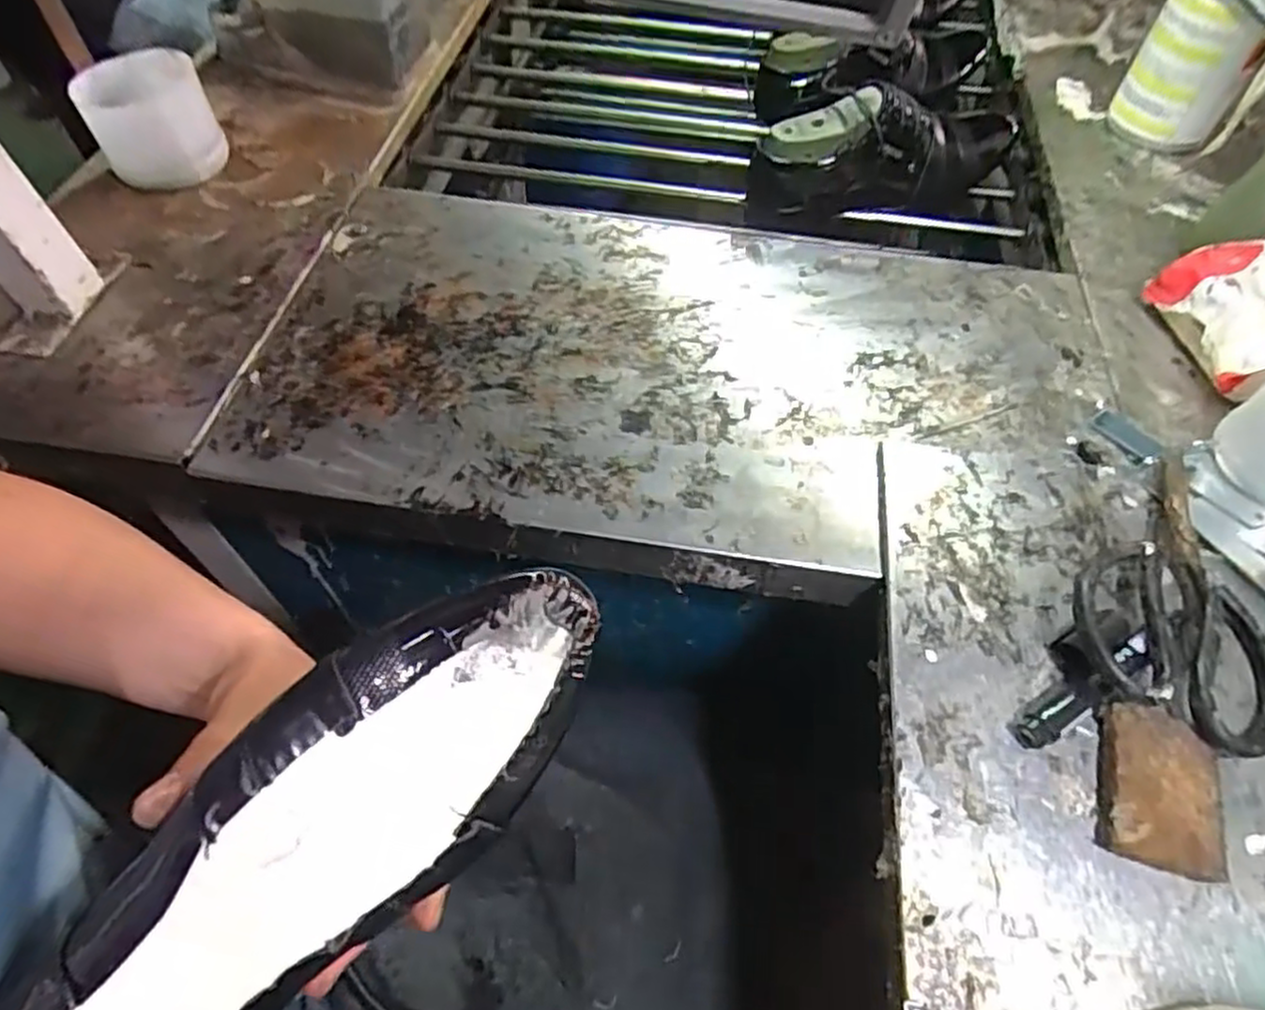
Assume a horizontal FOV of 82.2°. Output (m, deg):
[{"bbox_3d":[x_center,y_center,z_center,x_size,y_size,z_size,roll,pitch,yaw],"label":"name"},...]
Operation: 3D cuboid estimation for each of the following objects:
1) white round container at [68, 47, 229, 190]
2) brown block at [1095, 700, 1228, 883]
[{"bbox_3d":[-0.390,-0.314,0.590,0.091,0.067,0.082,-28,62,-18],"label":"white round container"},{"bbox_3d":[0.245,0.132,0.339,0.050,0.014,0.069,19,58,11],"label":"brown block"}]

